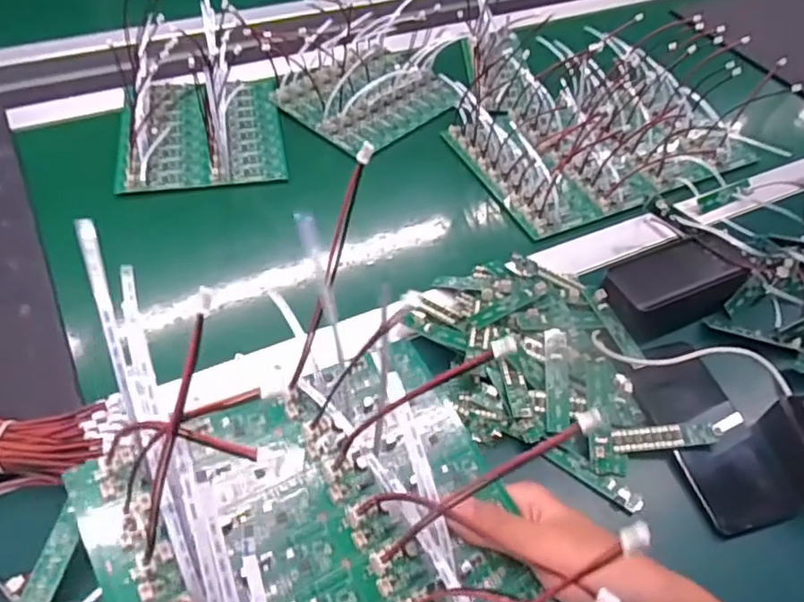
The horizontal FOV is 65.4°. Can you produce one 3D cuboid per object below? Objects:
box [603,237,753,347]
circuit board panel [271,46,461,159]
[{"bbox_3d":[0.244,-0.017,0.554,0.129,0.039,0.061,-20,54,-20],"label":"box"},{"bbox_3d":[-0.038,-0.258,0.763,0.189,0.031,0.155,-32,59,-27],"label":"circuit board panel"}]

